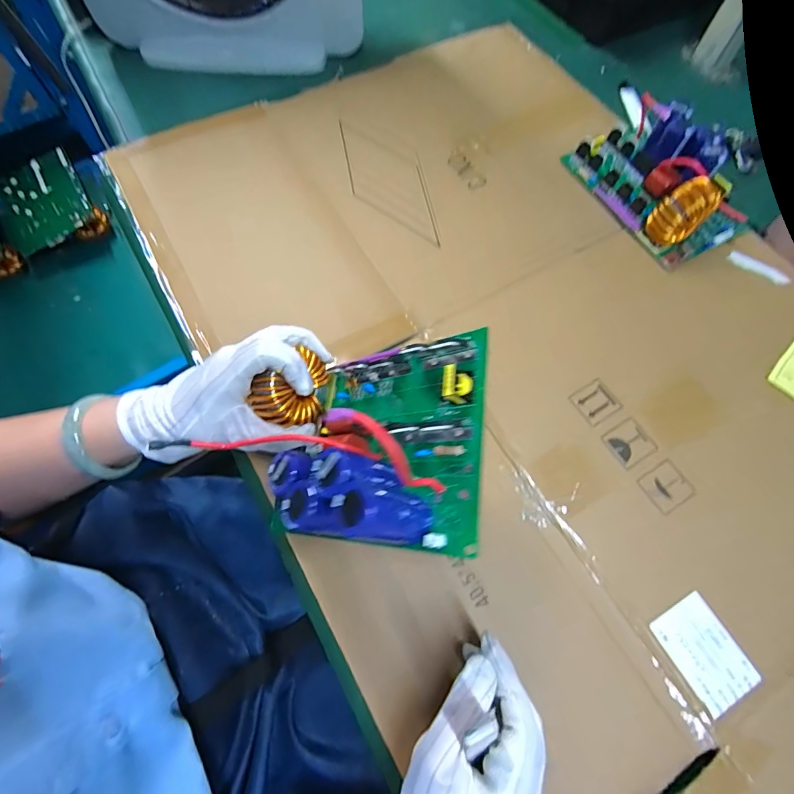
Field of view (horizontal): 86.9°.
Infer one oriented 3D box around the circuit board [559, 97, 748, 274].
[{"bbox_3d":[0.308,-0.255,0.481,0.126,0.060,0.192,-25,70,-11],"label":"circuit board"}]

